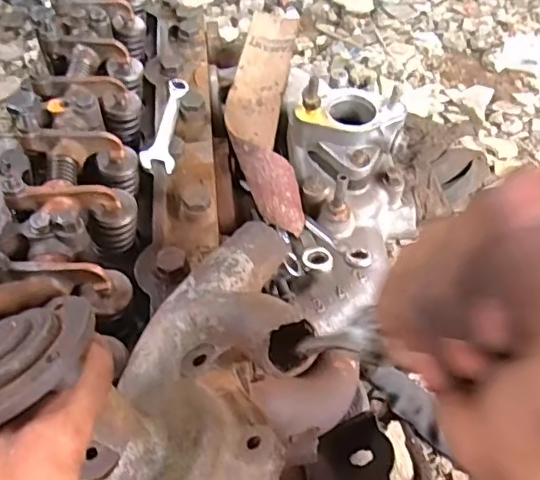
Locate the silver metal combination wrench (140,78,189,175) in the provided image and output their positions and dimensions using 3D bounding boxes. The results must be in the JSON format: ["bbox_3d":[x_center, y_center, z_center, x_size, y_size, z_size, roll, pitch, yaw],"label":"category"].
[{"bbox_3d":[-0.085,-0.099,0.458,0.025,0.007,0.136,10,41,-11],"label":"silver metal combination wrench"}]

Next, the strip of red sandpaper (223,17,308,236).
[{"bbox_3d":[-0.005,-0.127,0.499,0.063,0.034,0.282,3,51,-4],"label":"strip of red sandpaper"}]

